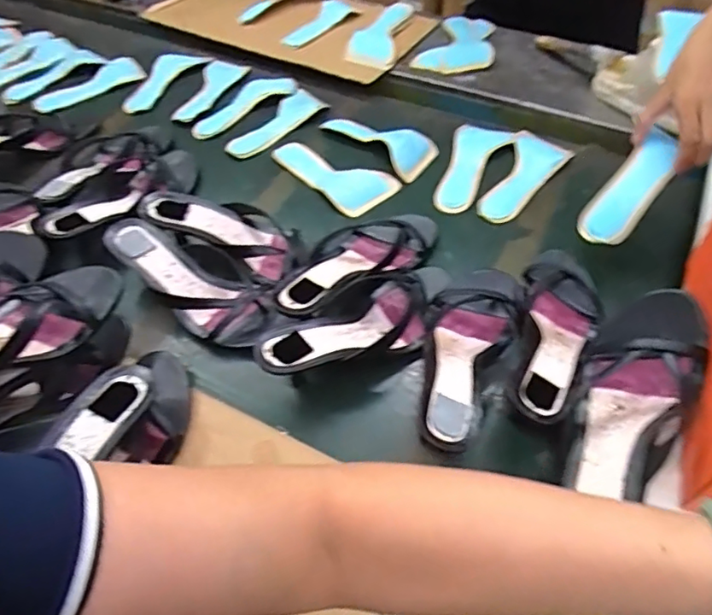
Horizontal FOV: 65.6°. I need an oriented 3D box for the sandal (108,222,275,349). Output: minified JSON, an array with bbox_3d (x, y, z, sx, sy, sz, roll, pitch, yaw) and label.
[{"bbox_3d":[-0.190,-0.037,0.632,0.219,0.044,0.092,34,60,11],"label":"sandal"}]

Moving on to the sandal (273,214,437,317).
[{"bbox_3d":[-0.001,-0.059,0.643,0.093,0.057,0.246,35,48,26],"label":"sandal"}]

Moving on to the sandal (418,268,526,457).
[{"bbox_3d":[0.110,0.040,0.558,0.093,0.052,0.255,17,41,15],"label":"sandal"}]

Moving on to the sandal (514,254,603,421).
[{"bbox_3d":[0.204,0.029,0.564,0.094,0.064,0.234,19,43,16],"label":"sandal"}]

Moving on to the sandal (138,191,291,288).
[{"bbox_3d":[-0.154,-0.094,0.684,0.195,0.070,0.094,19,56,17],"label":"sandal"}]

